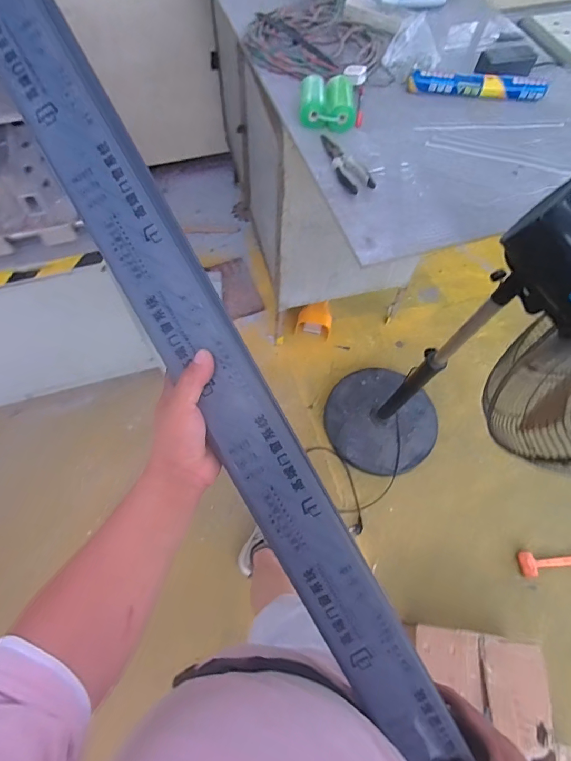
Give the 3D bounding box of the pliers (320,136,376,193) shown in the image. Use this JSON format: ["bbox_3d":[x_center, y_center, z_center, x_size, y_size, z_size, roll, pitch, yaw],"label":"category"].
[{"bbox_3d":[0.115,-0.441,0.838,0.057,0.015,0.175,-20,66,-12],"label":"pliers"}]

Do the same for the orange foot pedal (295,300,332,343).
[{"bbox_3d":[0.125,-0.257,1.766,0.153,0.098,0.147,14,64,5],"label":"orange foot pedal"}]

